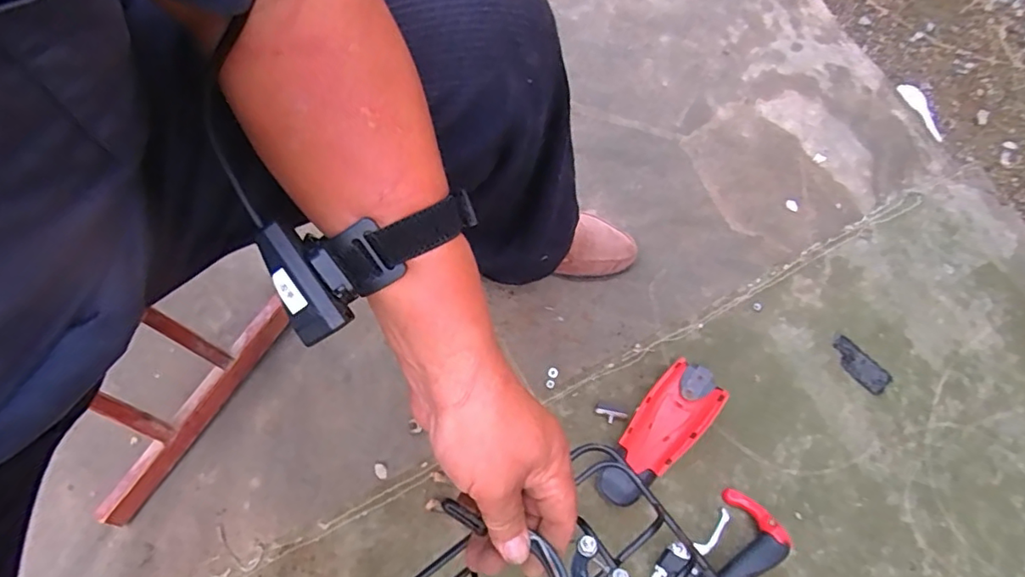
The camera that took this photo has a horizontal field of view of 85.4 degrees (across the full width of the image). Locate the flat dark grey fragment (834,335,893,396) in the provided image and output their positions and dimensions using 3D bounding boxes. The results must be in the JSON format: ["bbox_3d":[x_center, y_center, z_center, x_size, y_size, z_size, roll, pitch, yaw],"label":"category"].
[{"bbox_3d":[0.473,0.105,0.756,0.040,0.006,0.082,-43,77,-15],"label":"flat dark grey fragment"}]

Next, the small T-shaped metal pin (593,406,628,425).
[{"bbox_3d":[0.127,0.164,0.720,0.042,0.004,0.019,11,71,2],"label":"small T-shaped metal pin"}]

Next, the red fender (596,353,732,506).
[{"bbox_3d":[0.186,0.182,0.701,0.077,0.034,0.203,40,72,8],"label":"red fender"}]

